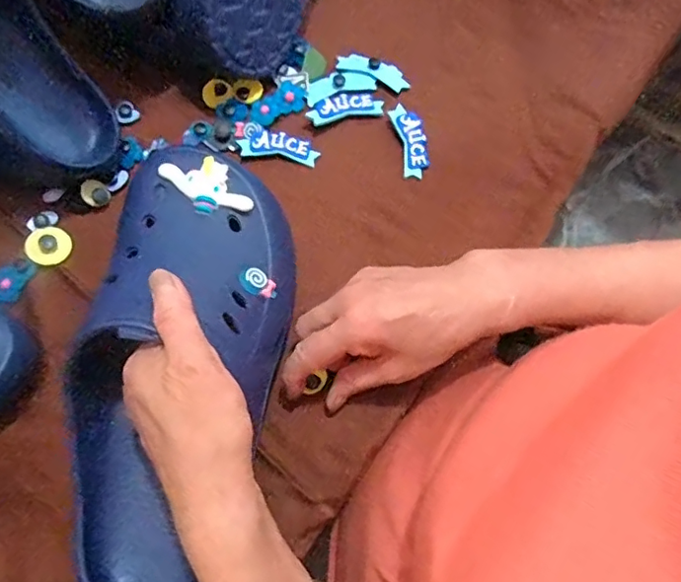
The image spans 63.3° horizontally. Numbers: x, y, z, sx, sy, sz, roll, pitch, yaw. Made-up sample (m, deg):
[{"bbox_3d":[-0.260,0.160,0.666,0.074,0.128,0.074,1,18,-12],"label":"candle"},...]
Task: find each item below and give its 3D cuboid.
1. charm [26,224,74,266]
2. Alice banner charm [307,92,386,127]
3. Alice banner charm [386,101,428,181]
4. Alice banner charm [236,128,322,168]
[{"bbox_3d":[-0.212,-0.033,0.403,0.028,0.005,0.029,3,82,-19],"label":"charm"},{"bbox_3d":[0.004,-0.149,0.444,0.058,0.007,0.025,-13,72,-6],"label":"Alice banner charm"},{"bbox_3d":[0.055,-0.118,0.434,0.021,0.004,0.060,-16,80,12],"label":"Alice banner charm"},{"bbox_3d":[-0.049,-0.114,0.434,0.061,0.004,0.023,15,71,3],"label":"Alice banner charm"}]

